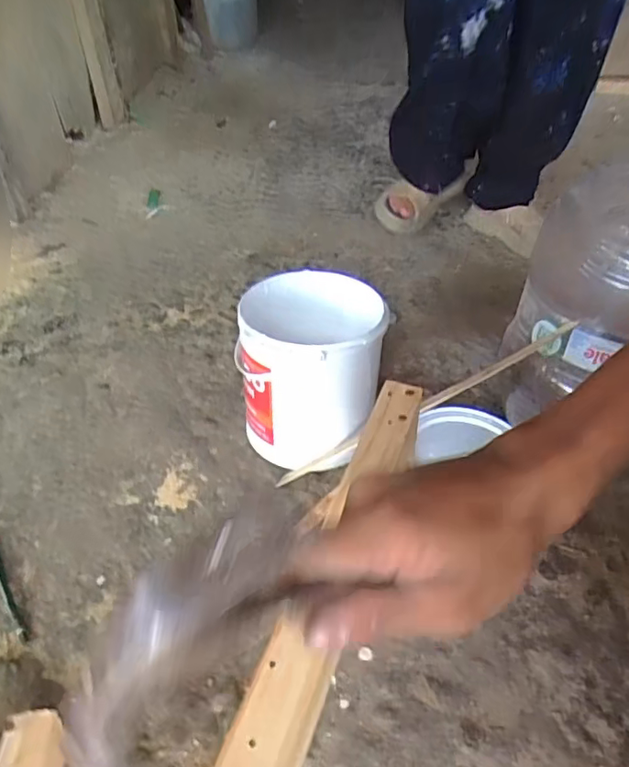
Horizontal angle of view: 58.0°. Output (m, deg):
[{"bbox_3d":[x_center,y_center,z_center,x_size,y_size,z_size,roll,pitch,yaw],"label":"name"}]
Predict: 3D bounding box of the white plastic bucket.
[{"bbox_3d":[-0.003,-0.019,0.728,0.178,0.206,0.183,1,40,0],"label":"white plastic bucket"}]

